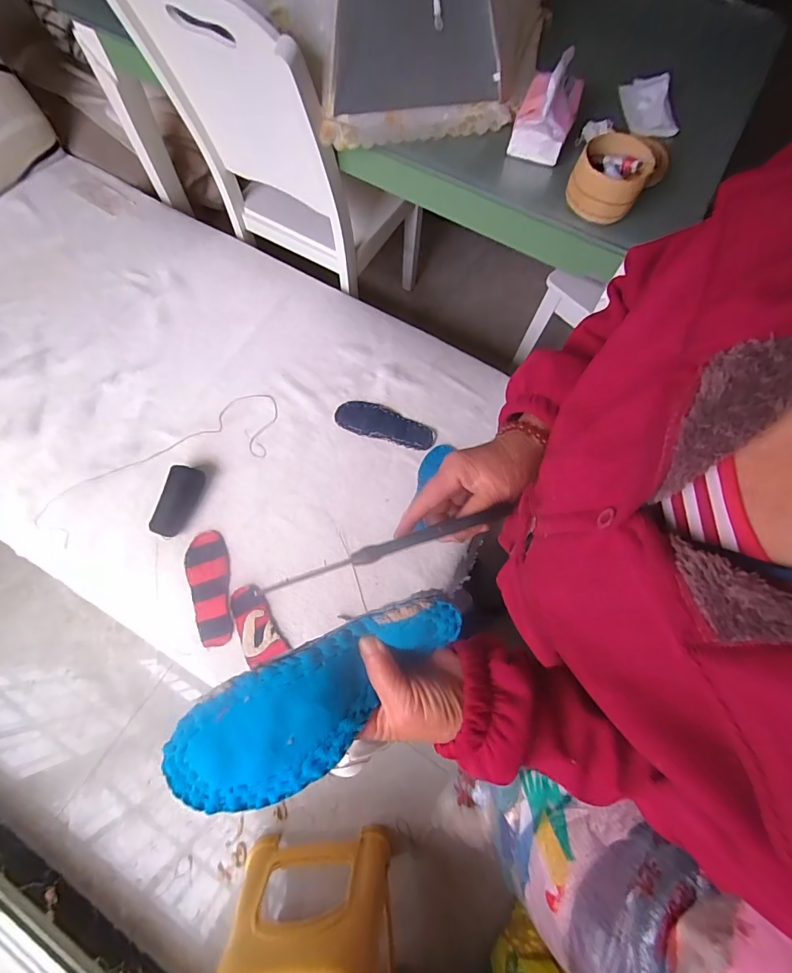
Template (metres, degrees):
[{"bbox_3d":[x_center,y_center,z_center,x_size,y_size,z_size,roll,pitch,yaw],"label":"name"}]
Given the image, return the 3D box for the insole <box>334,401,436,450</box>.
[{"bbox_3d":[-0.024,-0.142,0.963,0.225,0.005,0.081,15,71,3],"label":"insole"}]

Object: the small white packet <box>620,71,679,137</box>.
[{"bbox_3d":[0.472,-0.705,0.798,0.084,0.025,0.121,-11,85,9],"label":"small white packet"}]

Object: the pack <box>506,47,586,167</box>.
[{"bbox_3d":[0.258,-0.643,0.725,0.094,0.094,0.136,22,71,6],"label":"pack"}]

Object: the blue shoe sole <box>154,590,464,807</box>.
[{"bbox_3d":[-0.052,0.147,0.302,0.217,0.033,0.079,-32,74,-10],"label":"blue shoe sole"}]

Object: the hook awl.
[{"bbox_3d":[-0.006,0.048,0.333,0.206,0.011,0.011,-18,72,-1],"label":"hook awl"}]

